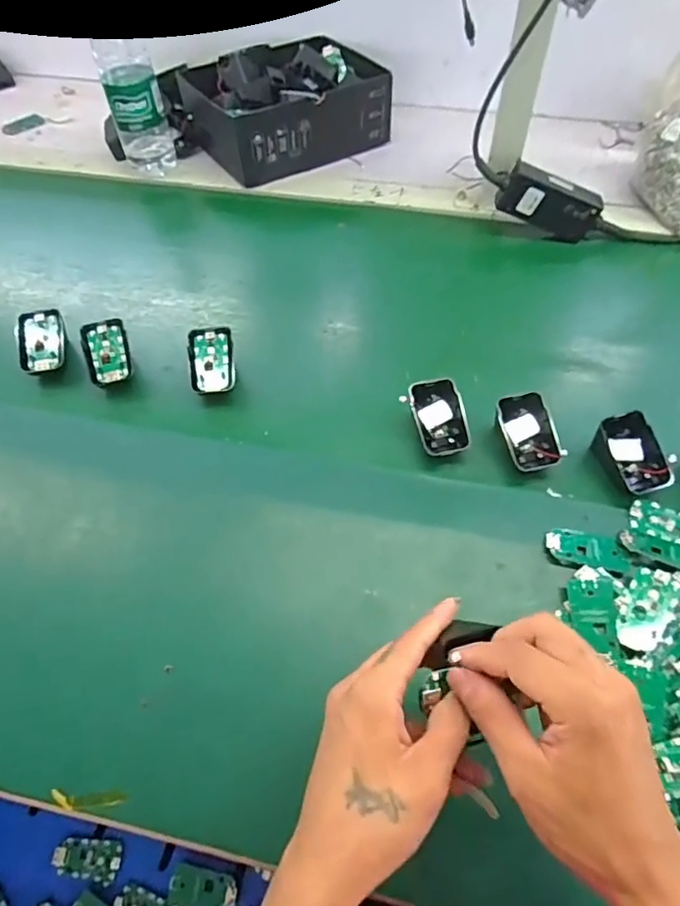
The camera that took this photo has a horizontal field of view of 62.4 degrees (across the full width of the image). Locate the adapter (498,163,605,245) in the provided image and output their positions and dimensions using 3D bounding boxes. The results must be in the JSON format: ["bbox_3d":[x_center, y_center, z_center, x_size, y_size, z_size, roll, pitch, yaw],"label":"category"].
[{"bbox_3d":[0.245,-0.292,0.658,0.114,0.055,0.028,21,57,-8],"label":"adapter"}]

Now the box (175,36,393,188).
[{"bbox_3d":[-0.066,-0.490,0.794,0.262,0.092,0.181,-28,60,-17],"label":"box"}]

